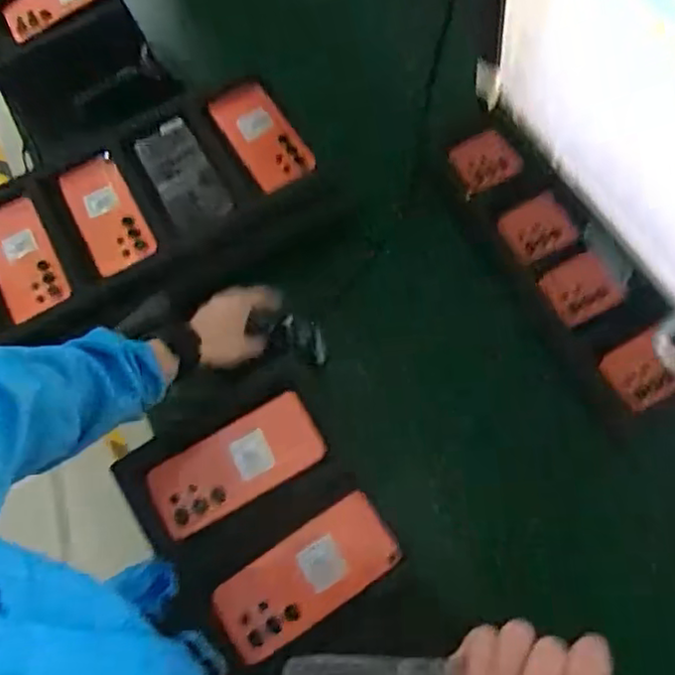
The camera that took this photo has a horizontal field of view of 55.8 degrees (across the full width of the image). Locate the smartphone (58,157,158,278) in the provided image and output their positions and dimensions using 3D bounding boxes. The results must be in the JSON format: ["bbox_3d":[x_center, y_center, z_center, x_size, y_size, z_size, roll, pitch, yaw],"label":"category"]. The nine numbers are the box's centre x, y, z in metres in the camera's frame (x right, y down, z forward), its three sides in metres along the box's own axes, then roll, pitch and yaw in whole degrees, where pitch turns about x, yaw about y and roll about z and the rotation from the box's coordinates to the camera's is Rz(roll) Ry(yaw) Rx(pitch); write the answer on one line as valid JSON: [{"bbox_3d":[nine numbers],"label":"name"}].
[{"bbox_3d":[-0.292,-0.157,0.809,0.078,0.011,0.155,-29,78,-1],"label":"smartphone"}]

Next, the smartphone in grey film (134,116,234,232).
[{"bbox_3d":[-0.206,-0.213,0.844,0.081,0.008,0.148,-30,81,-4],"label":"smartphone in grey film"}]

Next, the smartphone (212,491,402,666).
[{"bbox_3d":[-0.029,0.223,0.596,0.172,0.013,0.077,-32,71,-9],"label":"smartphone"}]

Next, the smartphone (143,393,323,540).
[{"bbox_3d":[-0.101,0.126,0.636,0.171,0.012,0.075,-28,70,-8],"label":"smartphone"}]

